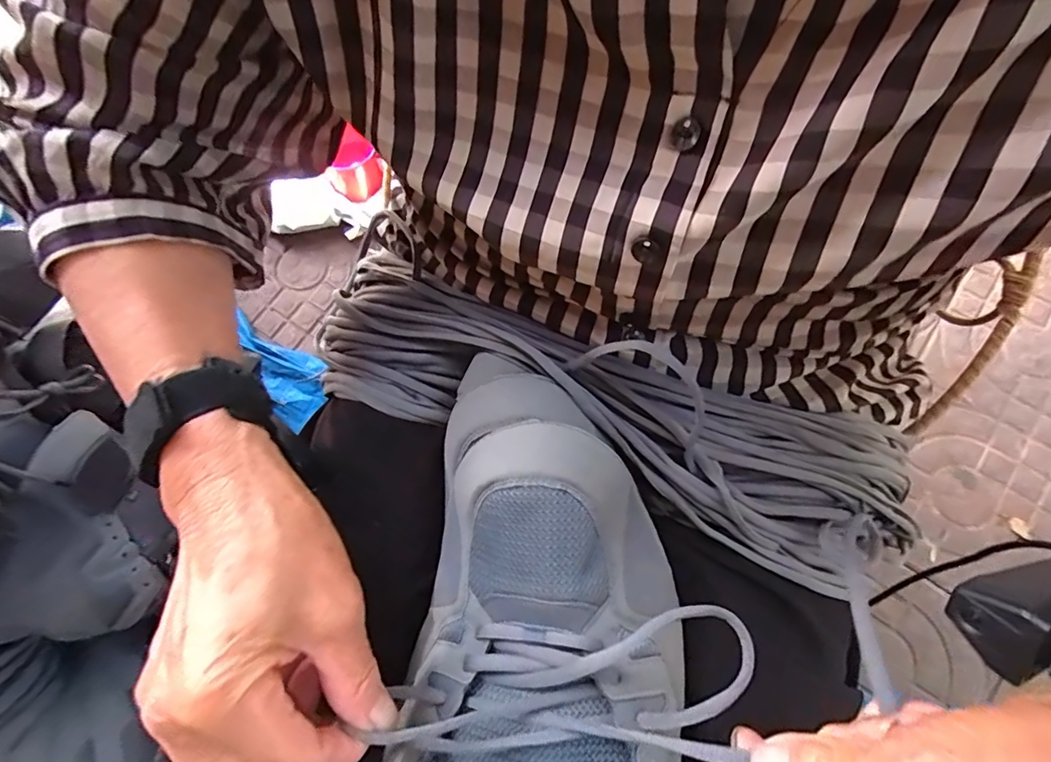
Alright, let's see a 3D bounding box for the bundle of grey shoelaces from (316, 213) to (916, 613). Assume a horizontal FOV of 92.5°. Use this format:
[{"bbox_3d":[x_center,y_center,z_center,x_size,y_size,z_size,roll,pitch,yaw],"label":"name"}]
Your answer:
[{"bbox_3d":[0.045,0.012,0.291,0.388,0.080,0.111,24,79,7],"label":"bundle of grey shoelaces"}]

